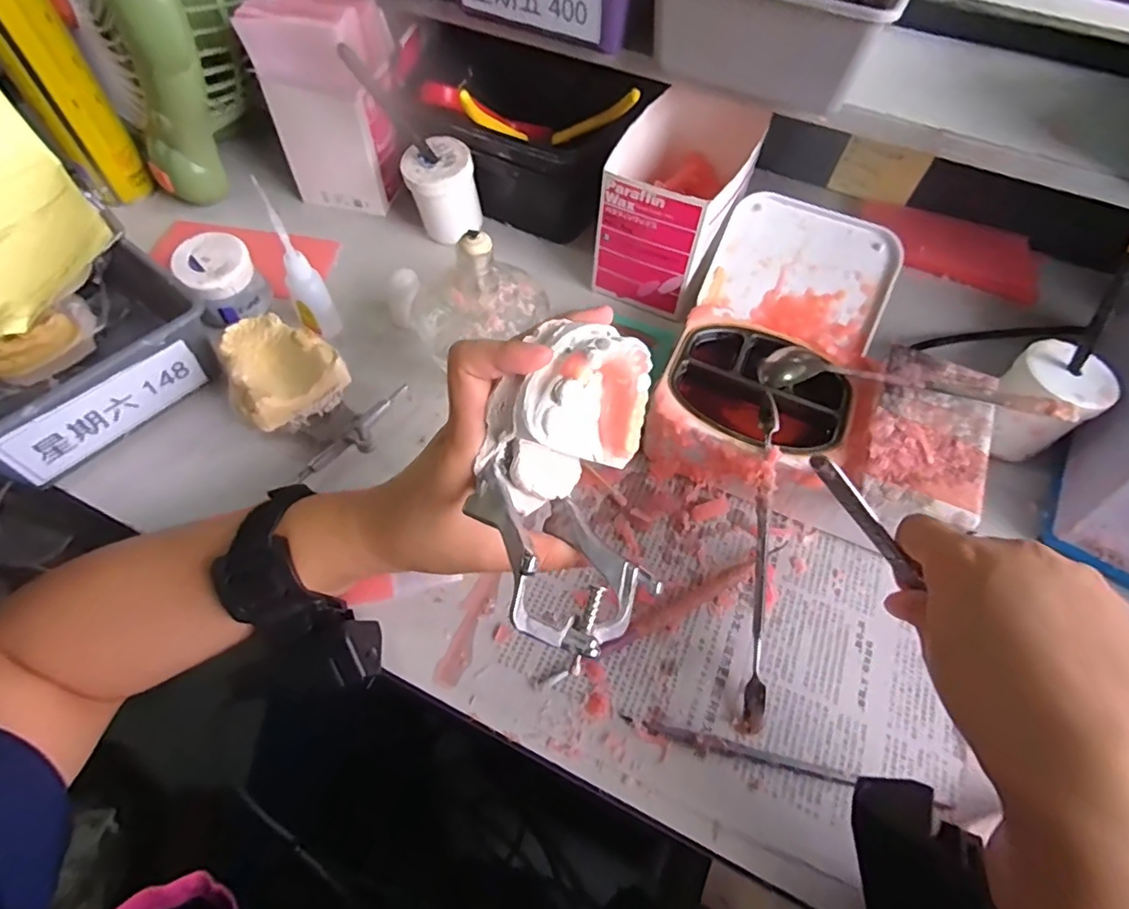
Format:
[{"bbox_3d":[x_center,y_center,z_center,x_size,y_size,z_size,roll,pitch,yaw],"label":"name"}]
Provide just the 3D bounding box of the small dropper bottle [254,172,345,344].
[{"bbox_3d":[-0.187,-0.131,0.393,0.026,0.113,0.029,-27,62,-17],"label":"small dropper bottle"}]

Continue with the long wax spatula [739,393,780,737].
[{"bbox_3d":[0.112,0.056,0.321,0.012,0.014,0.187,7,78,3],"label":"long wax spatula"}]

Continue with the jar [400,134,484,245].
[{"bbox_3d":[-0.101,-0.217,0.471,0.057,0.061,0.054,-13,59,-10],"label":"jar"}]

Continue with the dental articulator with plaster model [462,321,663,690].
[{"bbox_3d":[0.001,0.015,0.243,0.073,0.076,0.132,4,58,0],"label":"dental articulator with plaster model"}]

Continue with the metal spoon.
[{"bbox_3d":[0.208,-0.040,0.347,0.168,0.018,0.034,15,57,25],"label":"metal spoon"}]

